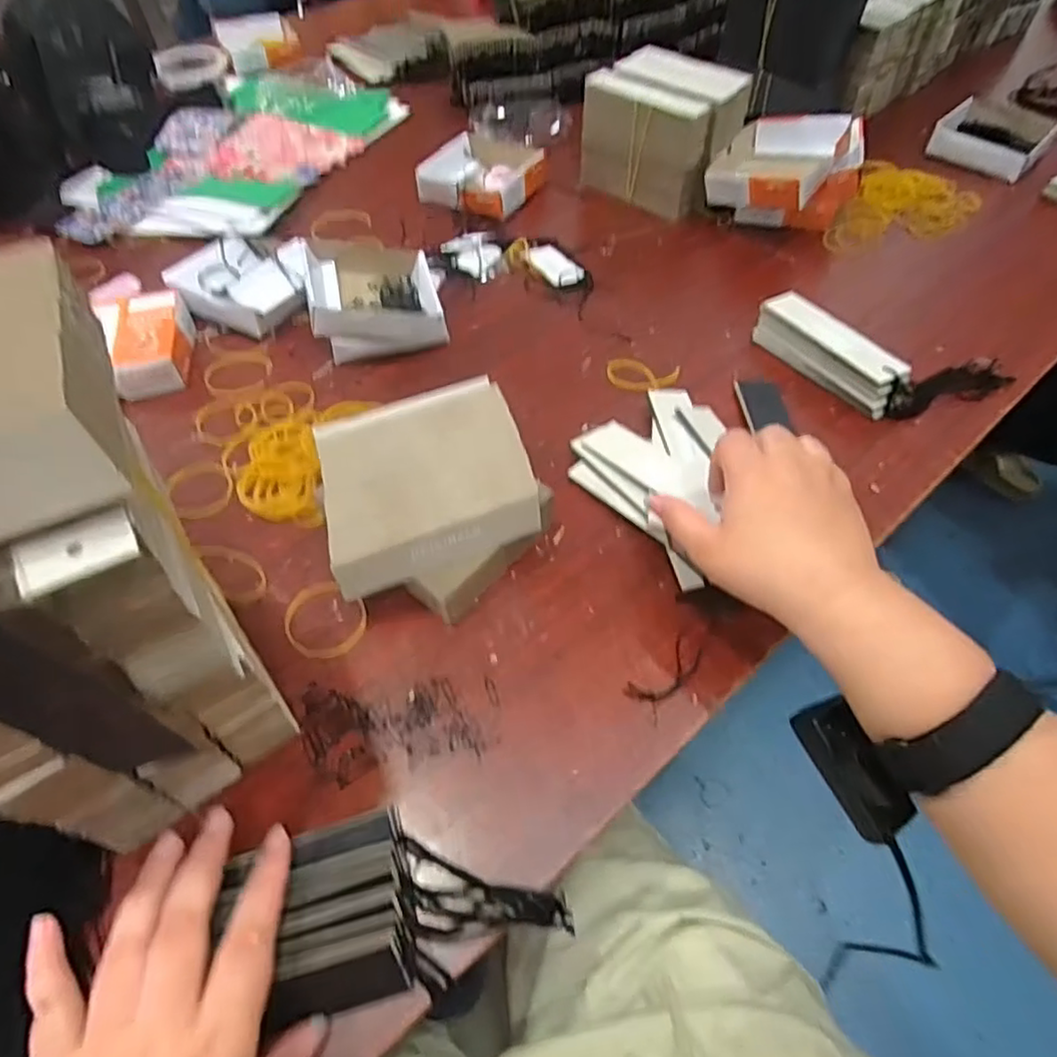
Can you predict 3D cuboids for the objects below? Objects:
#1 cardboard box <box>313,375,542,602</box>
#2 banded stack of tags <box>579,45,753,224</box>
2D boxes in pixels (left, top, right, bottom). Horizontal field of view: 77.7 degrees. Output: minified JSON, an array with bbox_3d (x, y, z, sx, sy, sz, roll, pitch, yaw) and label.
[{"bbox_3d":[-0.066,-0.034,0.415,0.130,0.030,0.121,-17,54,-14],"label":"cardboard box"},{"bbox_3d":[0.146,-0.418,0.704,0.142,0.117,0.110,34,61,23],"label":"banded stack of tags"}]

